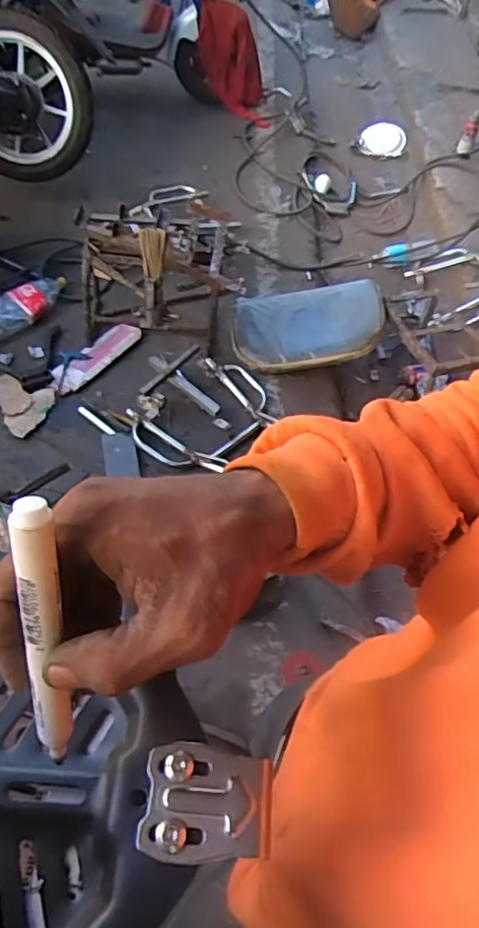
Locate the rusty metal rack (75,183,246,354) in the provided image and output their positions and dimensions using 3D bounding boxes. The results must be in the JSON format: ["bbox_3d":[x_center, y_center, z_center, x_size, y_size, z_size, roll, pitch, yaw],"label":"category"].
[{"bbox_3d":[-0.245,-0.568,1.715,0.465,0.392,0.396,-4,55,-10],"label":"rusty metal rack"}]

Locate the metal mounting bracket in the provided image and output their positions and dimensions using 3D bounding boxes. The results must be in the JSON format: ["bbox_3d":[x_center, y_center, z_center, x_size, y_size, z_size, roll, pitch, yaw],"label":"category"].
[{"bbox_3d":[-0.014,0.147,0.251,0.054,0.010,0.043,7,54,-2],"label":"metal mounting bracket"}]

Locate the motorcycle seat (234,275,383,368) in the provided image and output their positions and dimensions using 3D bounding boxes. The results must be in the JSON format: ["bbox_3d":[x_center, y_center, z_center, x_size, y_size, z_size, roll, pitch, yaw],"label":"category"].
[{"bbox_3d":[0.215,-0.431,1.868,0.483,0.090,0.292,-3,68,15],"label":"motorcycle seat"}]

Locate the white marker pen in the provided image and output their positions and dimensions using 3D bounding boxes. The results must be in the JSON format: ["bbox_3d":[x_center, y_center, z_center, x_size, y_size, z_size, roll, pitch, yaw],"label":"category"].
[{"bbox_3d":[-0.073,0.069,0.219,0.013,0.124,0.011,3,24,-2],"label":"white marker pen"}]

